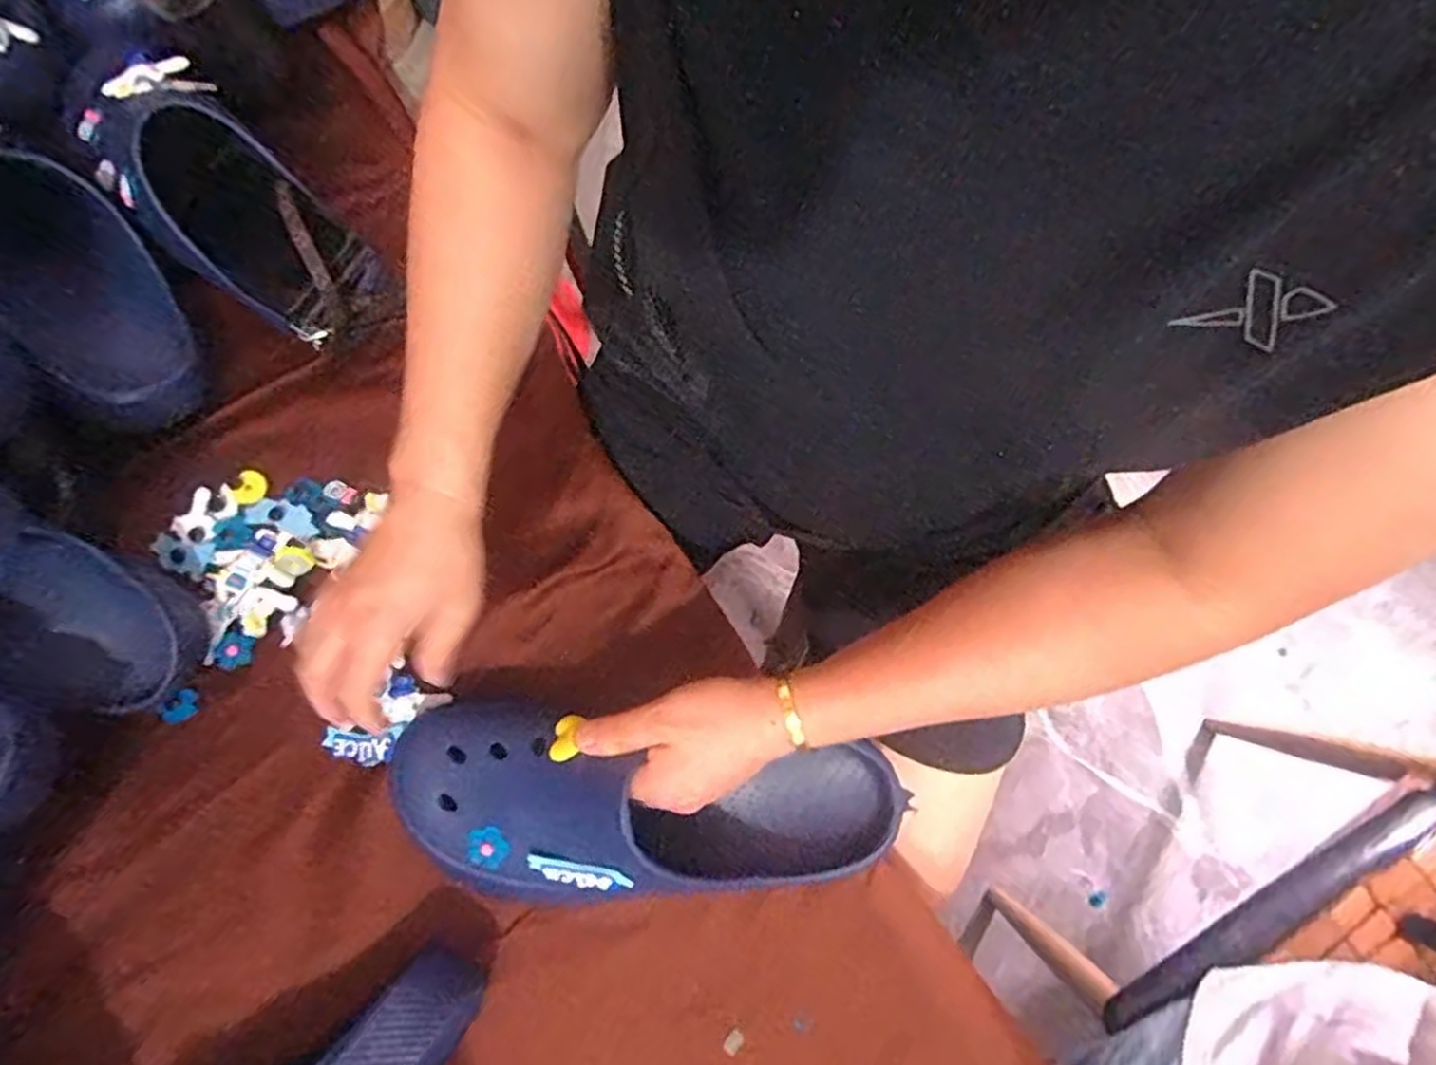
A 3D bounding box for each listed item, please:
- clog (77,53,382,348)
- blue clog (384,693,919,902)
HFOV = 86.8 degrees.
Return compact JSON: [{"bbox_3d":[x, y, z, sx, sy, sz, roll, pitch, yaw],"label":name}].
[{"bbox_3d":[-0.359,-0.244,0.536,0.102,0.072,0.279,-44,82,-6],"label":"clog"},{"bbox_3d":[-0.043,0.166,0.444,0.305,0.082,0.104,7,80,-4],"label":"blue clog"}]

